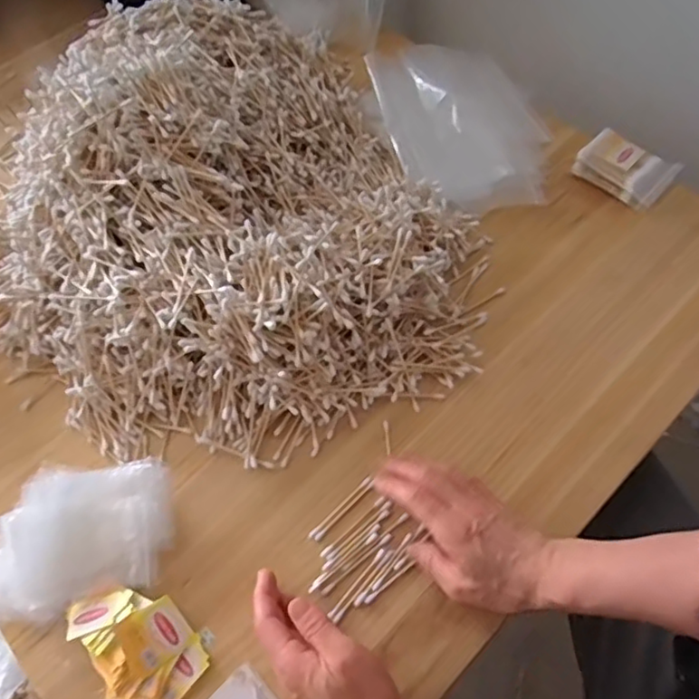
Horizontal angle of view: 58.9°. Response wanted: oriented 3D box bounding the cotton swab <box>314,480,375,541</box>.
[{"bbox_3d":[-0.004,0.132,0.507,0.066,0.004,0.005,-41,65,-18],"label":"cotton swab"}]

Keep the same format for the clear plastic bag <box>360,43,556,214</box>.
[{"bbox_3d":[0.118,-0.242,0.654,0.149,0.046,0.220,-16,60,-6],"label":"clear plastic bag"}]

